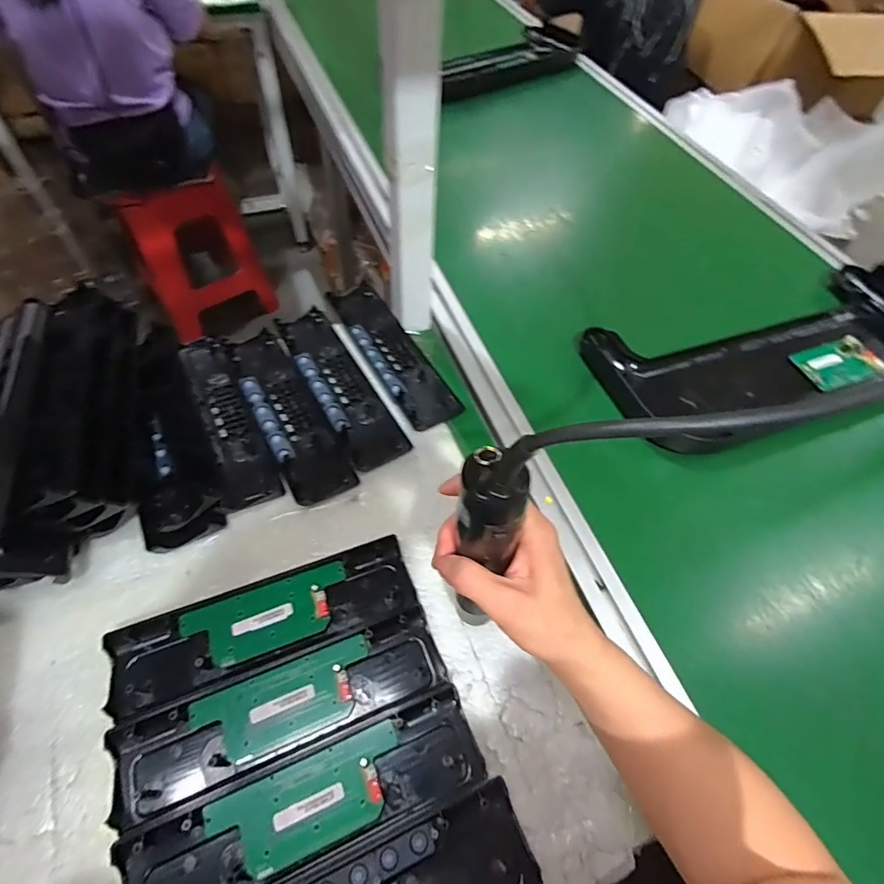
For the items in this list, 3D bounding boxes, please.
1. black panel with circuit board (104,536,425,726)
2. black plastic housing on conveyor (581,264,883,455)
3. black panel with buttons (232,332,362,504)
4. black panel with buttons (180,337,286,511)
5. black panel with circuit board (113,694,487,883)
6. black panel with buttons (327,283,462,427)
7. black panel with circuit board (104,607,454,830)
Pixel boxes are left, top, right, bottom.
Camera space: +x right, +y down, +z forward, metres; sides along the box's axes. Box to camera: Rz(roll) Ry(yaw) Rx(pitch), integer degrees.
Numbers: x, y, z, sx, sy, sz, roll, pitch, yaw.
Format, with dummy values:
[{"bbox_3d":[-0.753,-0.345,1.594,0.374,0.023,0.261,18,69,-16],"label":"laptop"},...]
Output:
[{"bbox_3d":[-0.145,0.154,0.408,0.244,0.019,0.070,-16,59,-13],"label":"black panel with circuit board"},{"bbox_3d":[0.448,-0.113,0.632,0.506,0.053,0.197,-17,59,-14],"label":"black plastic housing on conveyor"},{"bbox_3d":[-0.170,-0.035,0.533,0.069,0.015,0.238,-26,61,-19],"label":"black panel with buttons"},{"bbox_3d":[-0.232,-0.032,0.522,0.057,0.017,0.237,-21,60,-16],"label":"black panel with buttons"},{"bbox_3d":[-0.090,0.262,0.338,0.243,0.013,0.065,-17,59,-14],"label":"black panel with circuit board"},{"bbox_3d":[-0.062,-0.112,0.591,0.070,0.014,0.243,-25,61,-18],"label":"black panel with buttons"},{"bbox_3d":[-0.120,0.207,0.372,0.242,0.009,0.065,-17,59,-14],"label":"black panel with circuit board"}]

